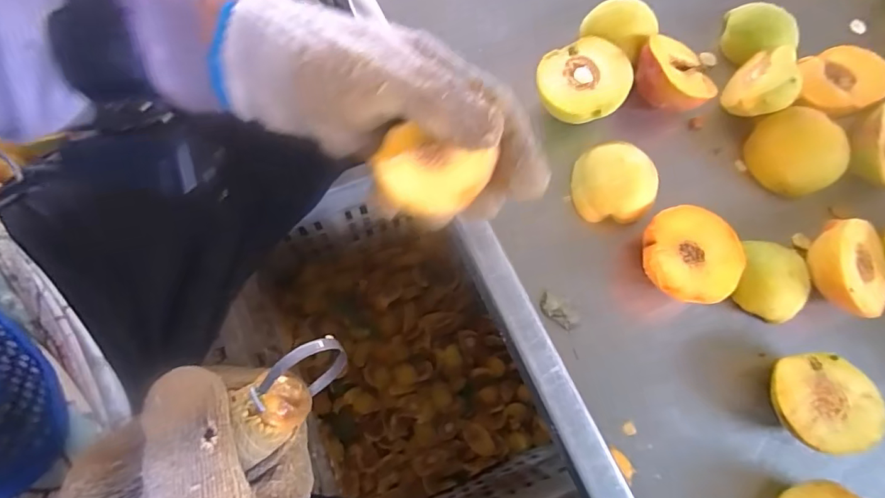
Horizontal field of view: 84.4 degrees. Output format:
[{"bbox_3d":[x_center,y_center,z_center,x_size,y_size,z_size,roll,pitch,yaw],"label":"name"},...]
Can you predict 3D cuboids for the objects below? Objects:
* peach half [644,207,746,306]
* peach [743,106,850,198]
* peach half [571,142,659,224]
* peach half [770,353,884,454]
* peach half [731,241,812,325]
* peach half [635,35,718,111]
[{"bbox_3d":[0.167,0.007,0.336,0.065,0.033,0.065,-8,73,-5],"label":"peach half"},{"bbox_3d":[0.265,-0.072,0.367,0.050,0.035,0.062,-27,75,-10],"label":"peach"},{"bbox_3d":[0.123,-0.047,0.349,0.054,0.031,0.050,5,72,-1],"label":"peach half"},{"bbox_3d":[0.236,0.096,0.307,0.063,0.024,0.056,-5,73,-4],"label":"peach half"},{"bbox_3d":[0.229,0.023,0.341,0.042,0.023,0.054,17,72,3],"label":"peach half"},{"bbox_3d":[0.176,-0.133,0.375,0.048,0.030,0.061,-23,75,-10],"label":"peach half"}]

